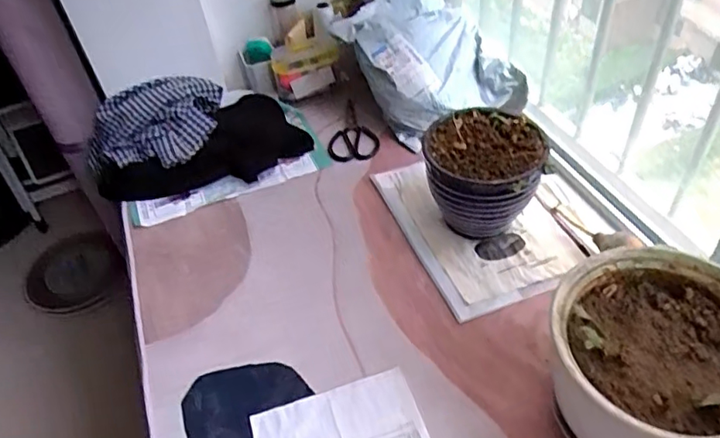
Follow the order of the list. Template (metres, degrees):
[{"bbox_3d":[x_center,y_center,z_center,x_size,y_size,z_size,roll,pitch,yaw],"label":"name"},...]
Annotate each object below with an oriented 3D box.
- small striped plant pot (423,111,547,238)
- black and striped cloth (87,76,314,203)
[{"bbox_3d":[0.190,-0.055,0.894,0.170,0.164,0.164,-4,46,4],"label":"small striped plant pot"},{"bbox_3d":[-0.336,-0.174,1.110,0.451,0.119,0.246,-11,44,-5],"label":"black and striped cloth"}]

